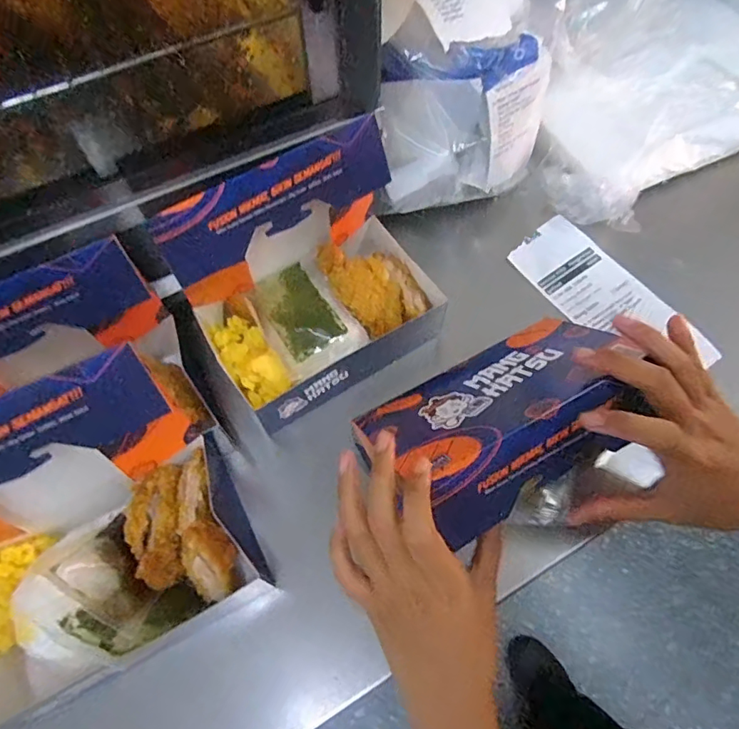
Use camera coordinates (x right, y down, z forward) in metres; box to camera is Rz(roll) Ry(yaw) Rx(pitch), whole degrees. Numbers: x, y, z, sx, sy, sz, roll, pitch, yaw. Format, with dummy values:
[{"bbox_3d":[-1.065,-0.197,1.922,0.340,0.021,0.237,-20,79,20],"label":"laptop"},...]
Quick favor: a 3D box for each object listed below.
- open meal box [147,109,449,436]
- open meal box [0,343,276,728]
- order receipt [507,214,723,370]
[{"bbox_3d":[-0.044,-0.068,0.395,0.178,0.146,0.122,-31,67,-14],"label":"open meal box"},{"bbox_3d":[-0.183,0.107,0.321,0.187,0.144,0.143,-20,65,-9],"label":"open meal box"},{"bbox_3d":[0.218,-0.060,0.478,0.072,0.010,0.191,-34,68,-15],"label":"order receipt"}]

